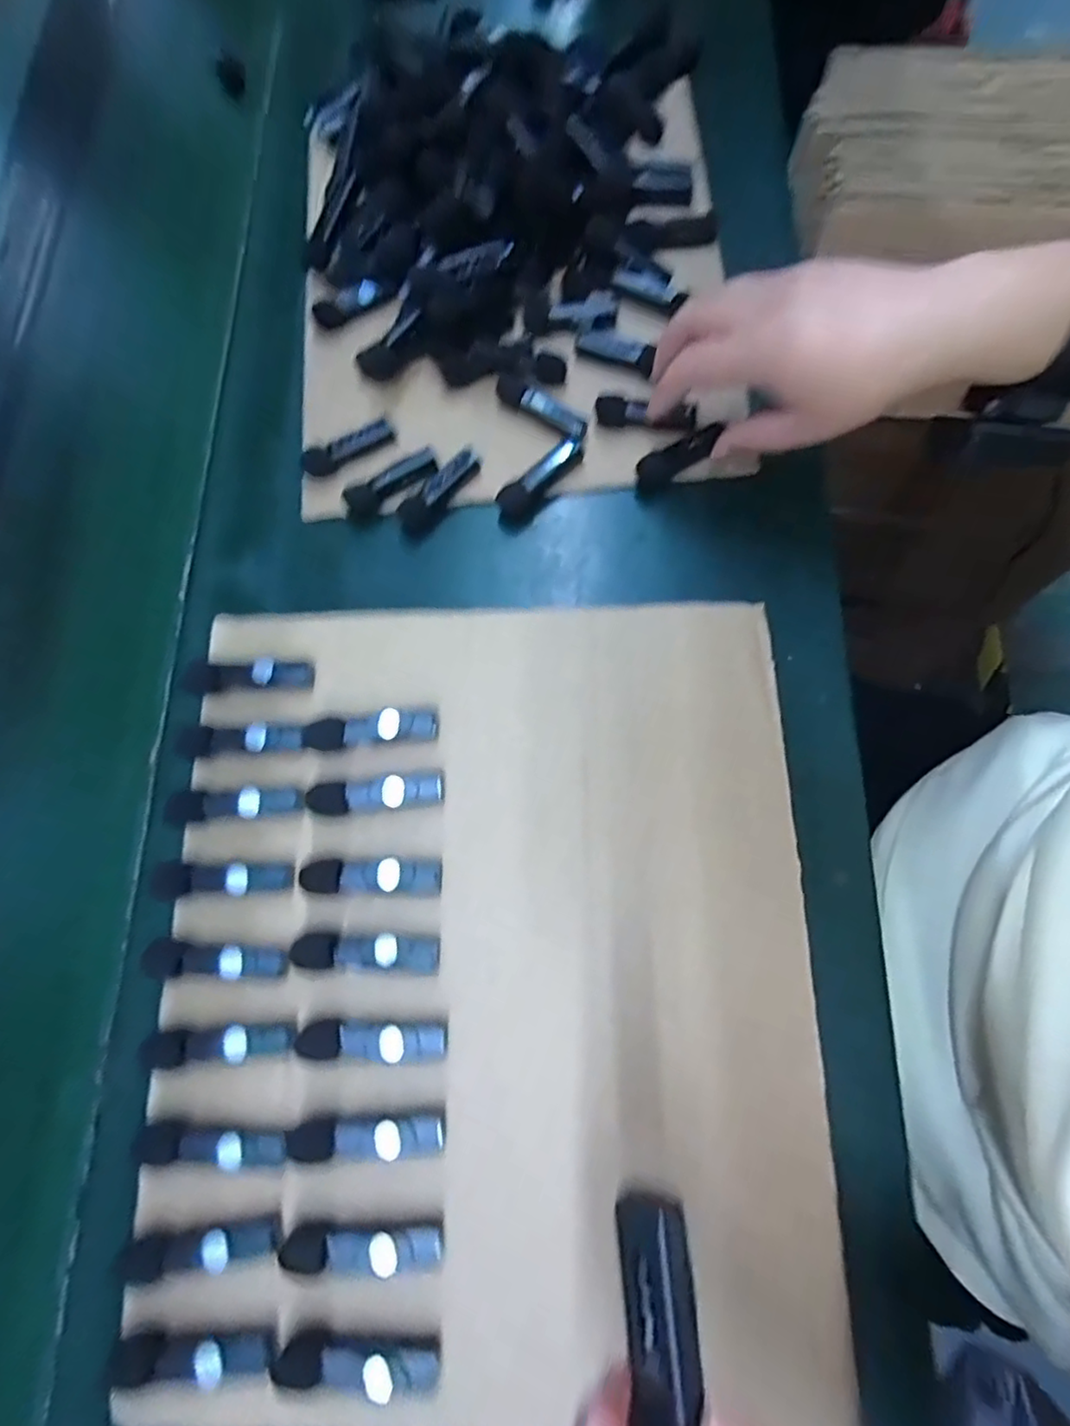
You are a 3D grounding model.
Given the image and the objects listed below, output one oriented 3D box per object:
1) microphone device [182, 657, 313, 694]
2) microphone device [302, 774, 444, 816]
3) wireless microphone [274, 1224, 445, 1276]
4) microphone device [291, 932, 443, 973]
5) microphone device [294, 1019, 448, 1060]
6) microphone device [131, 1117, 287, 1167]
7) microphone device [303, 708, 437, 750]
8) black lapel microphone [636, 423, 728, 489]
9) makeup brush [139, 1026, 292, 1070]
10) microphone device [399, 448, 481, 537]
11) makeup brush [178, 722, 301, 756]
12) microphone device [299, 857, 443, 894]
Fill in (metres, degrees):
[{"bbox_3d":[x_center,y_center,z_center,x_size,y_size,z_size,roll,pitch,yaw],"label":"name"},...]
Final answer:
[{"bbox_3d":[-0.149,-0.020,0.330,0.065,0.011,0.016,-2,75,6],"label":"microphone device"},{"bbox_3d":[-0.077,0.038,0.308,0.064,0.013,0.016,-5,75,5],"label":"microphone device"},{"bbox_3d":[-0.071,0.218,0.260,0.065,0.012,0.014,-3,75,6],"label":"wireless microphone"},{"bbox_3d":[-0.077,0.108,0.290,0.066,0.011,0.015,0,75,7],"label":"microphone device"},{"bbox_3d":[-0.072,0.143,0.280,0.066,0.008,0.014,-3,75,6],"label":"microphone device"},{"bbox_3d":[-0.141,0.183,0.272,0.066,0.010,0.013,0,75,7],"label":"microphone device"},{"bbox_3d":[-0.082,0.007,0.318,0.066,0.012,0.016,-5,75,5],"label":"microphone device"},{"bbox_3d":[0.089,-0.159,0.399,0.055,0.014,0.015,-29,72,13],"label":"black lapel microphone"},{"bbox_3d":[-0.143,0.147,0.283,0.065,0.007,0.014,-5,75,5],"label":"makeup brush"},{"bbox_3d":[-0.062,-0.140,0.406,0.021,0.020,0.063,35,82,14],"label":"microphone device"},{"bbox_3d":[-0.150,0.013,0.321,0.063,0.008,0.016,0,75,7],"label":"makeup brush"},{"bbox_3d":[-0.077,0.076,0.299,0.064,0.009,0.015,-2,75,6],"label":"microphone device"}]

